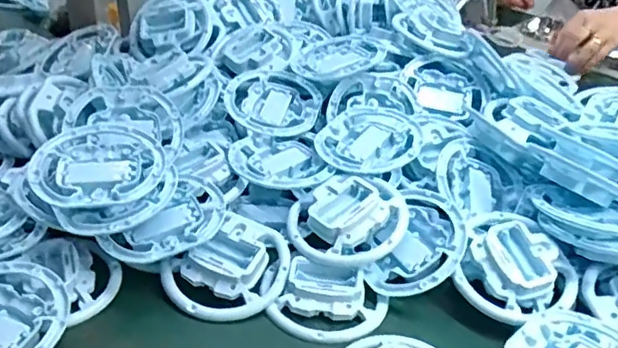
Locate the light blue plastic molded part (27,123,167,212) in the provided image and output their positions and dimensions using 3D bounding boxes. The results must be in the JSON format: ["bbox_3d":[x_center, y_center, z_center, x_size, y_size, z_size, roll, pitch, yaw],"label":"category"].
[{"bbox_3d":[-0.176,-0.010,0.512,0.100,0.023,0.107,-7,34,-17],"label":"light blue plastic molded part"}]

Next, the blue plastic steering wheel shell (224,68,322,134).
[{"bbox_3d":[-0.039,-0.074,0.659,0.098,0.023,0.098,9,48,1],"label":"blue plastic steering wheel shell"}]

